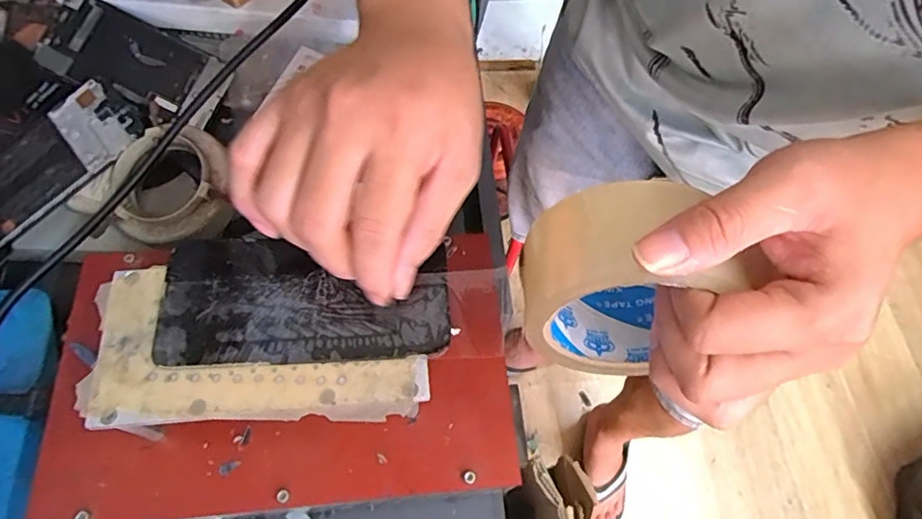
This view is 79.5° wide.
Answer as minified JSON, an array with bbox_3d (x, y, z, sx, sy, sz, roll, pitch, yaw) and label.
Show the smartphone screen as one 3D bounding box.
[{"bbox_3d":[-0.081,0.020,0.288,0.143,0.004,0.067,-1,66,-5],"label":"smartphone screen"}]

